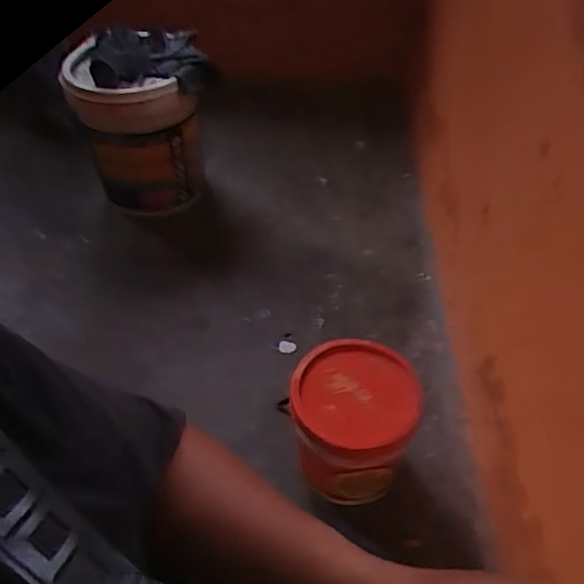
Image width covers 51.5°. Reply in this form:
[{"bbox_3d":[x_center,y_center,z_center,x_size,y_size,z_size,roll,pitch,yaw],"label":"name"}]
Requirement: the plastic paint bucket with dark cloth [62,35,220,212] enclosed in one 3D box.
[{"bbox_3d":[-0.370,-0.442,1.501,0.319,0.383,0.366,-13,47,-11],"label":"plastic paint bucket with dark cloth"}]

